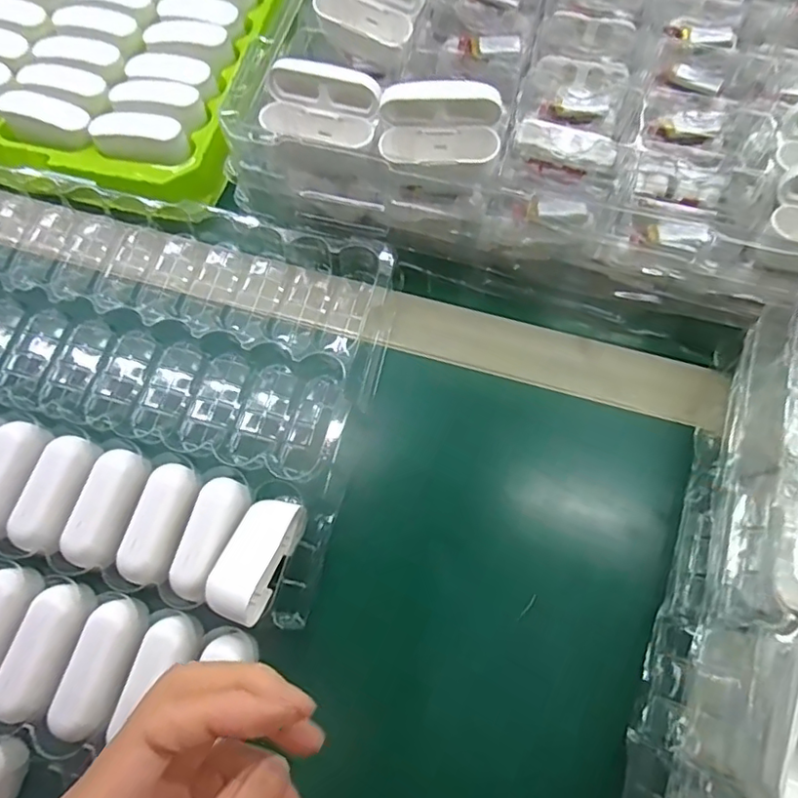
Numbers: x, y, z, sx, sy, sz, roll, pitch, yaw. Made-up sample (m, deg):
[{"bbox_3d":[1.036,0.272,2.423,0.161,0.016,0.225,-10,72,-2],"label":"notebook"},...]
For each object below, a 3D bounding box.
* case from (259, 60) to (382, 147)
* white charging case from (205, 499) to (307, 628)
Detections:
[{"bbox_3d":[-0.043,-0.164,0.324,0.063,0.030,0.035,14,70,6],"label":"case"},{"bbox_3d":[-0.074,0.081,0.289,0.029,0.021,0.063,19,50,8],"label":"white charging case"}]

